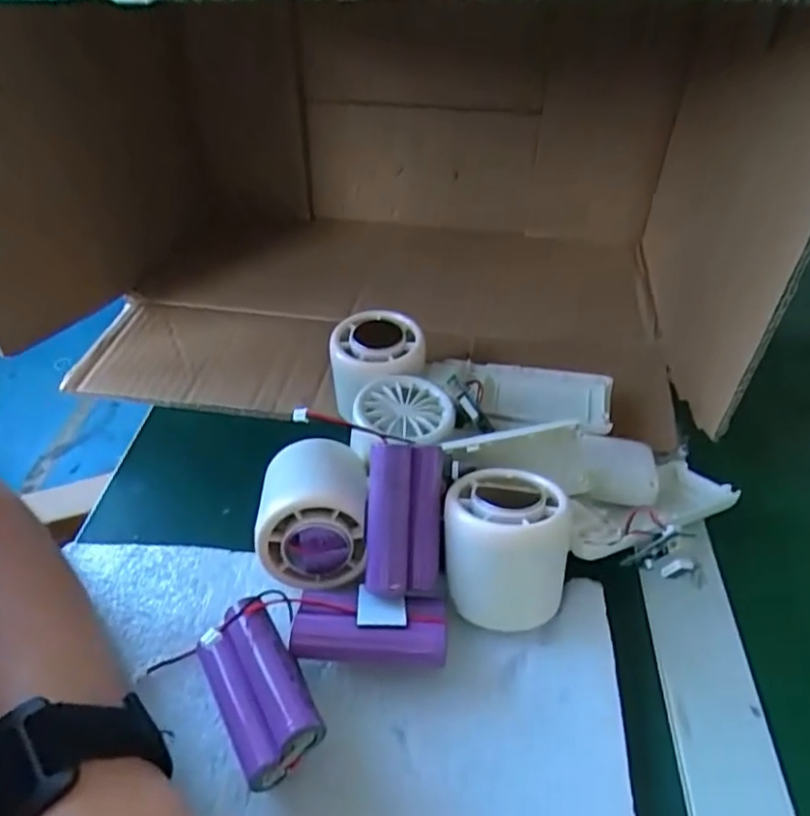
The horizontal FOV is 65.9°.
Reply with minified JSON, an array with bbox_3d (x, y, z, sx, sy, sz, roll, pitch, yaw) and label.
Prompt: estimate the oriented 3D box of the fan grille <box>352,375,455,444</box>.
[{"bbox_3d":[0.000,-0.001,0.334,0.050,0.010,0.042,6,44,8],"label":"fan grille"}]

